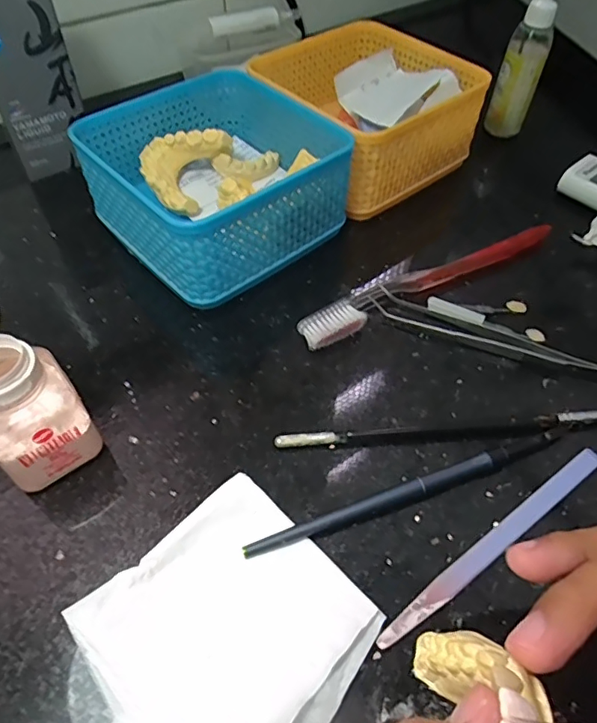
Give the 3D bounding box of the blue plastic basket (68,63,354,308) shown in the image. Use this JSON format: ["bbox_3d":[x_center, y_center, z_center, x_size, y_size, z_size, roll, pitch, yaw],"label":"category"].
[{"bbox_3d":[-0.053,-0.116,0.335,0.129,0.065,0.133,-36,61,-24],"label":"blue plastic basket"}]

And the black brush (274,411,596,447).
[{"bbox_3d":[0.084,0.033,0.260,0.188,0.006,0.007,-4,53,-4],"label":"black brush"}]

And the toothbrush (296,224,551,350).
[{"bbox_3d":[0.081,-0.051,0.319,0.182,0.015,0.019,-25,57,-19],"label":"toothbrush"}]

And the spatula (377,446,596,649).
[{"bbox_3d":[0.088,0.077,0.228,0.137,0.004,0.010,-30,59,-21],"label":"spatula"}]

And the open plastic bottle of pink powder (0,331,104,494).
[{"bbox_3d":[-0.125,0.011,0.229,0.040,0.077,0.065,-30,59,-22],"label":"open plastic bottle of pink powder"}]

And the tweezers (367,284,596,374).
[{"bbox_3d":[0.110,-0.014,0.294,0.141,0.009,0.017,20,55,14],"label":"tweezers"}]

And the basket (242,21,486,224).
[{"bbox_3d":[0.048,-0.183,0.387,0.128,0.066,0.129,-35,61,-24],"label":"basket"}]

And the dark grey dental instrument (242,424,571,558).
[{"bbox_3d":[0.055,0.058,0.240,0.163,0.008,0.009,-16,55,-13],"label":"dark grey dental instrument"}]

